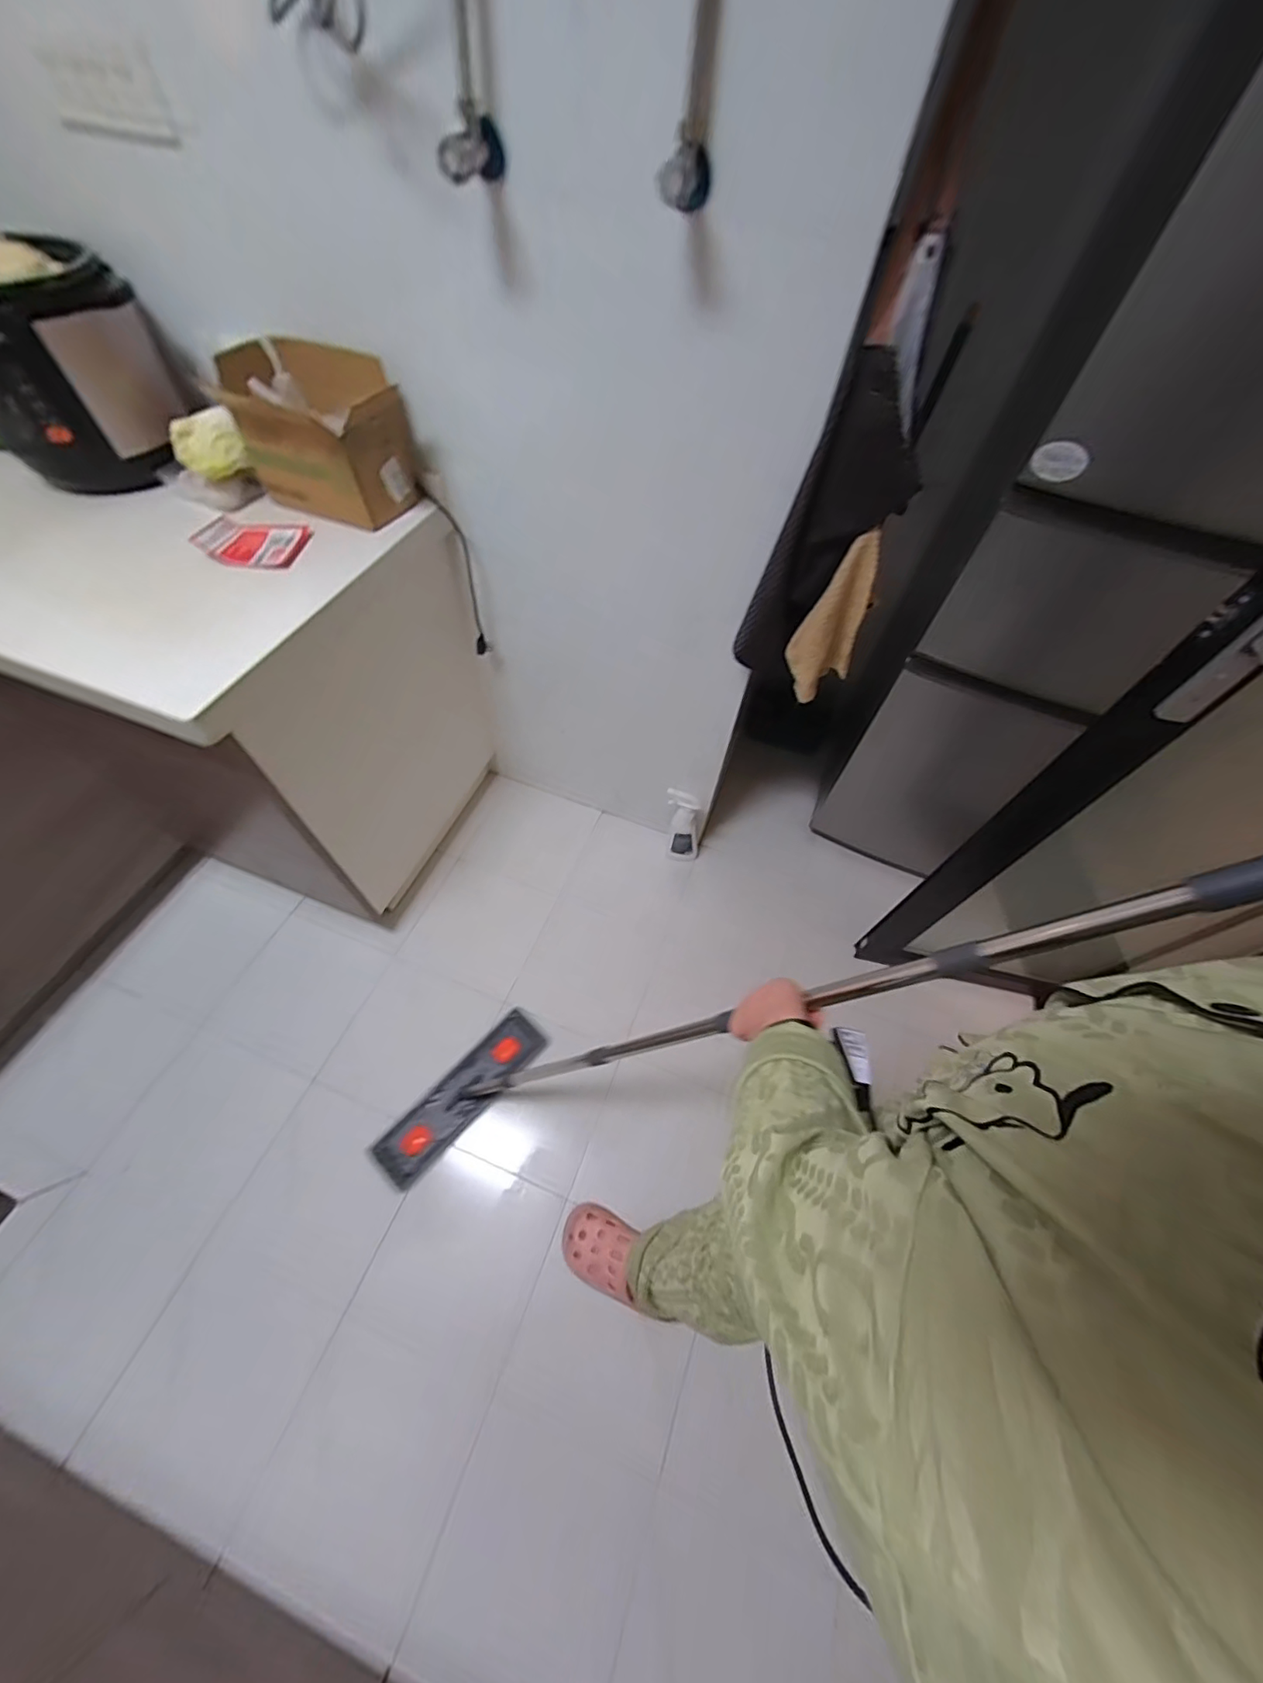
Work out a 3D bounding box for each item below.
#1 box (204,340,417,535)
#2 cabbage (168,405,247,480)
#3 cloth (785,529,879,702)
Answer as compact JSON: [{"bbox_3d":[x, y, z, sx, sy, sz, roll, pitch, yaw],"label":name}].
[{"bbox_3d":[-0.496,-0.646,0.871,0.239,0.183,0.159,18,58,7],"label":"box"},{"bbox_3d":[-0.669,-0.628,0.862,0.096,0.073,0.059,-28,63,-20],"label":"cabbage"},{"bbox_3d":[0.321,-0.345,0.867,0.102,0.254,0.048,5,57,-1],"label":"cloth"}]

